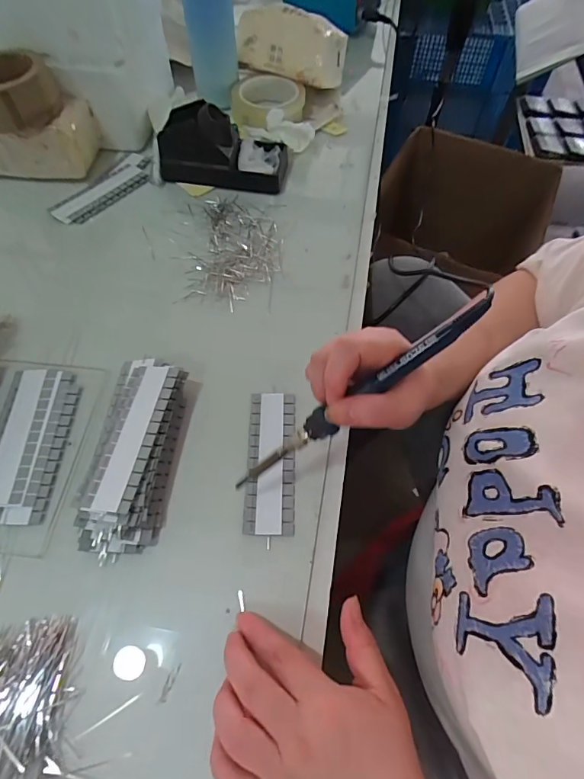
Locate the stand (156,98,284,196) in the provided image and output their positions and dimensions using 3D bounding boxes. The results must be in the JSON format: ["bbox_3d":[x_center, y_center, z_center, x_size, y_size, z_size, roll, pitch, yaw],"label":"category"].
[{"bbox_3d":[-0.085,-0.308,0.534,0.154,0.070,0.081,8,60,6],"label":"stand"}]

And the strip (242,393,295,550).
[{"bbox_3d":[-0.018,0.058,0.367,0.040,0.014,0.126,0,59,1],"label":"strip"}]

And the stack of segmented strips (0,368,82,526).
[{"bbox_3d":[-0.225,0.042,0.367,0.061,0.004,0.139,-2,59,0],"label":"stack of segmented strips"}]

